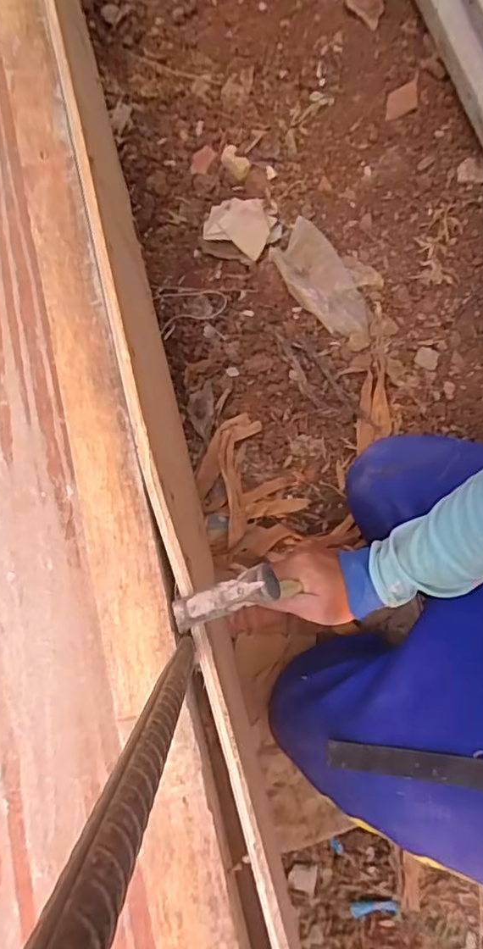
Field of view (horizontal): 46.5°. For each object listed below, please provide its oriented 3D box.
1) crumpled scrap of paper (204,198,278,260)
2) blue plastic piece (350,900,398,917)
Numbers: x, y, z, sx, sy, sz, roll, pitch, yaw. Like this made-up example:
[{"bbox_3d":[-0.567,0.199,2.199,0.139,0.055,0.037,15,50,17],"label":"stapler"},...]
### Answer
[{"bbox_3d":[-0.005,-0.400,0.874,0.106,0.051,0.098,0,70,1],"label":"crumpled scrap of paper"},{"bbox_3d":[0.155,0.504,0.655,0.056,0.005,0.015,-4,70,-1],"label":"blue plastic piece"}]

